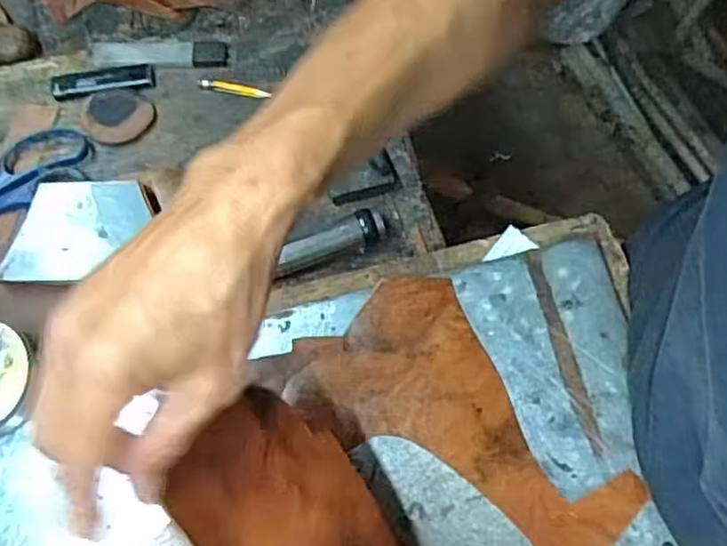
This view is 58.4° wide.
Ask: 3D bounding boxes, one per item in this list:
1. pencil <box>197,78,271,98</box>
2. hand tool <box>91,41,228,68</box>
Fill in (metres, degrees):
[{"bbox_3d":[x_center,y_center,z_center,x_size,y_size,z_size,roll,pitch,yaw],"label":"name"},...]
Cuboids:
[{"bbox_3d":[-0.109,-0.155,0.546,0.059,0.004,0.011,12,61,-2],"label":"pencil"},{"bbox_3d":[-0.176,-0.188,0.558,0.115,0.007,0.030,3,62,-7],"label":"hand tool"}]

